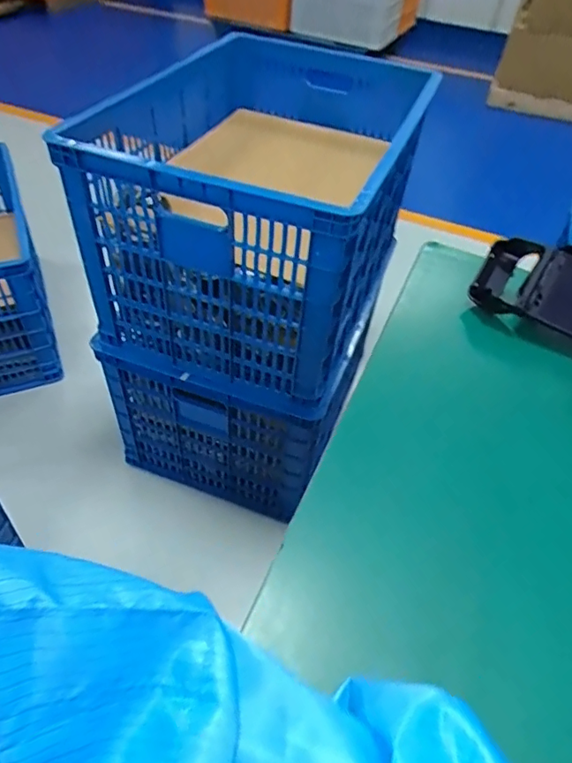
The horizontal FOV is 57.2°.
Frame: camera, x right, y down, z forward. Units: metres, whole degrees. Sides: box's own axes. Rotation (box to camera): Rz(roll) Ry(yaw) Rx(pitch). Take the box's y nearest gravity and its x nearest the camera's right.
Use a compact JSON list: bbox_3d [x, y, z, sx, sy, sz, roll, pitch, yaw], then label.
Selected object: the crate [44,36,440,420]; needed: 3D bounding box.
[{"bbox_3d":[-0.032,-0.354,1.044,0.468,0.424,0.682,17,49,12],"label":"crate"}]

